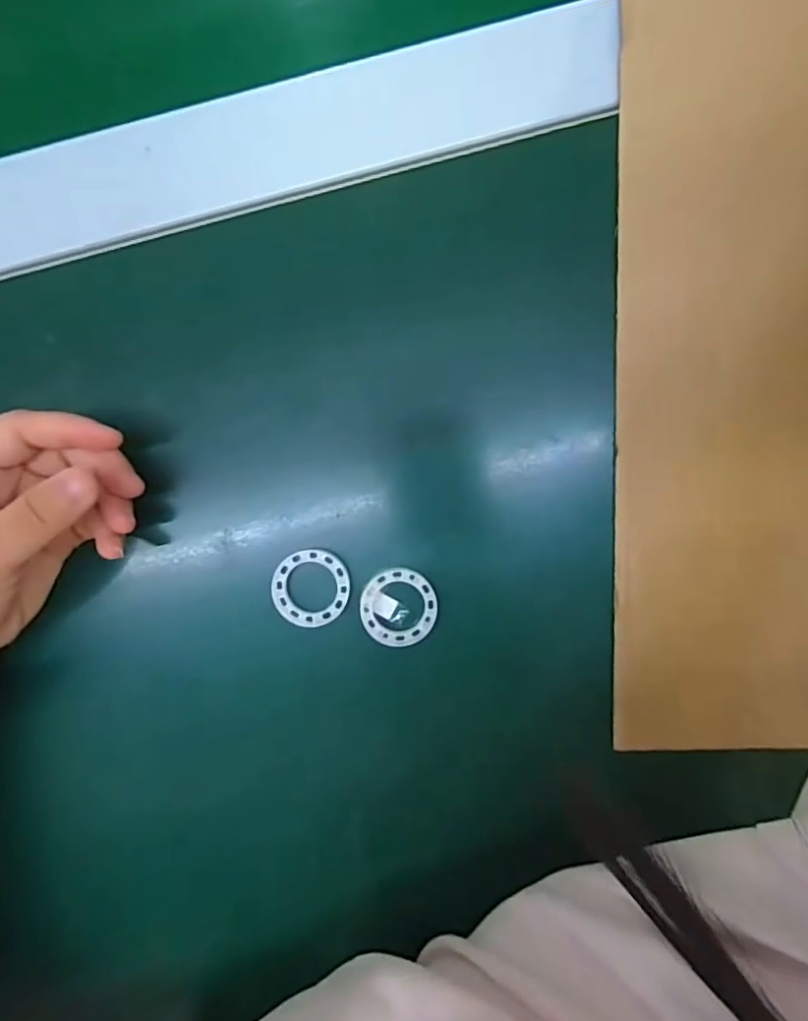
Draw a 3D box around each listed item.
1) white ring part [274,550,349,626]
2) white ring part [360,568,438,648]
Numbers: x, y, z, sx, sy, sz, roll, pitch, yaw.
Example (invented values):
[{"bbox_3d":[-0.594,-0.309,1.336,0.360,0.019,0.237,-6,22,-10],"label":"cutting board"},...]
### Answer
[{"bbox_3d":[-0.044,0.037,0.276,0.036,0.006,0.036,0,92,0],"label":"white ring part"},{"bbox_3d":[-0.002,0.046,0.277,0.035,0.007,0.036,0,92,0],"label":"white ring part"}]

